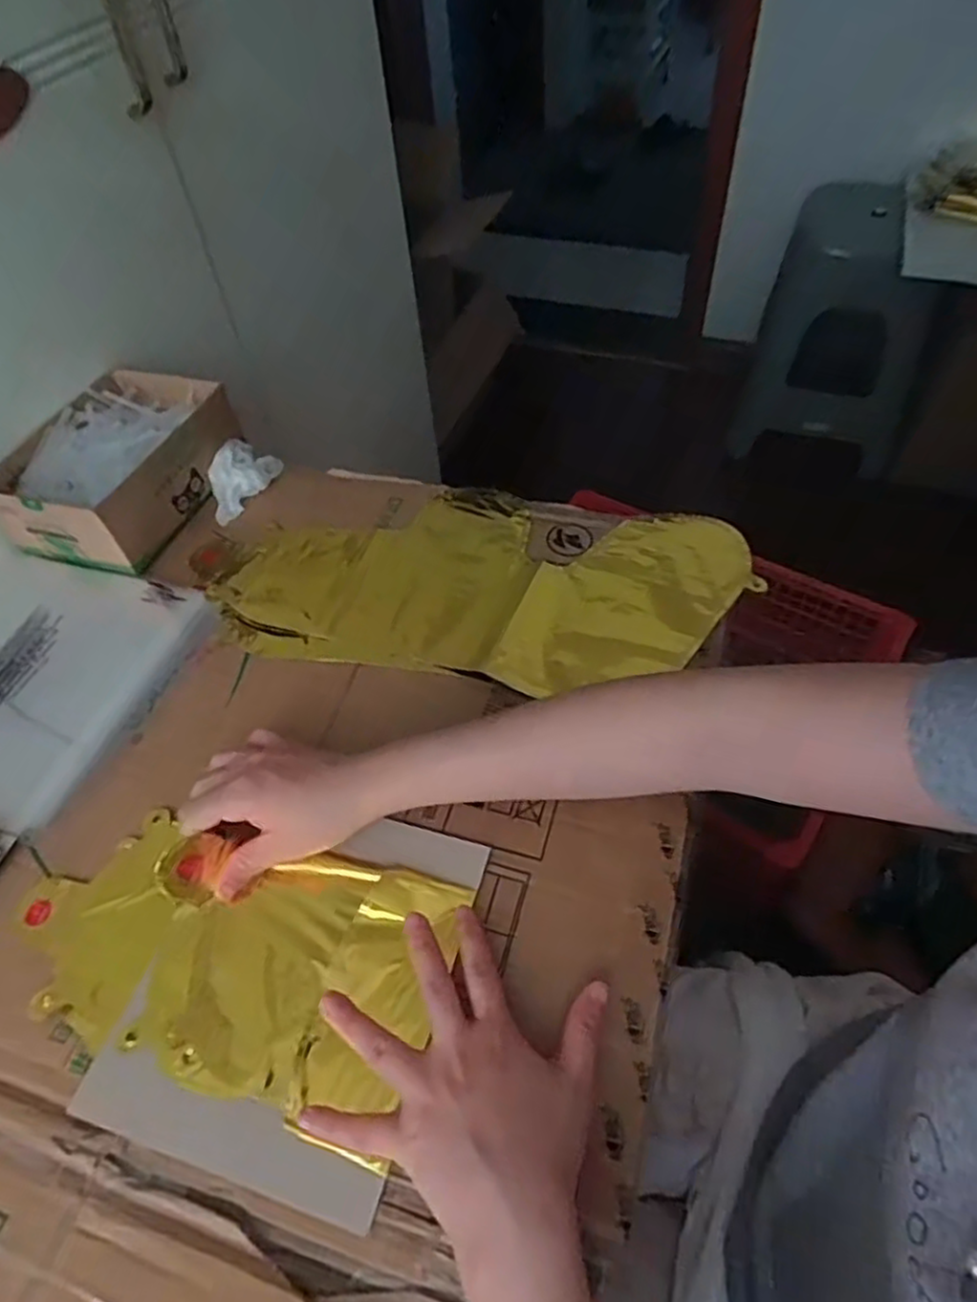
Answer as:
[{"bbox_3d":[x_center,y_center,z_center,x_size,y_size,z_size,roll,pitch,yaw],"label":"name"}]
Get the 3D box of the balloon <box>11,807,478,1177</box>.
[{"bbox_3d":[-0.151,0.163,0.406,0.244,0.028,0.136,13,55,13],"label":"balloon"}]

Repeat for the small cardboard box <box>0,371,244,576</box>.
[{"bbox_3d":[-0.323,-0.164,0.633,0.138,0.064,0.184,11,54,12],"label":"small cardboard box"}]

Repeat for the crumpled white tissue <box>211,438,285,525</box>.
[{"bbox_3d":[-0.224,-0.157,0.637,0.049,0.032,0.080,22,57,19],"label":"crumpled white tissue"}]

